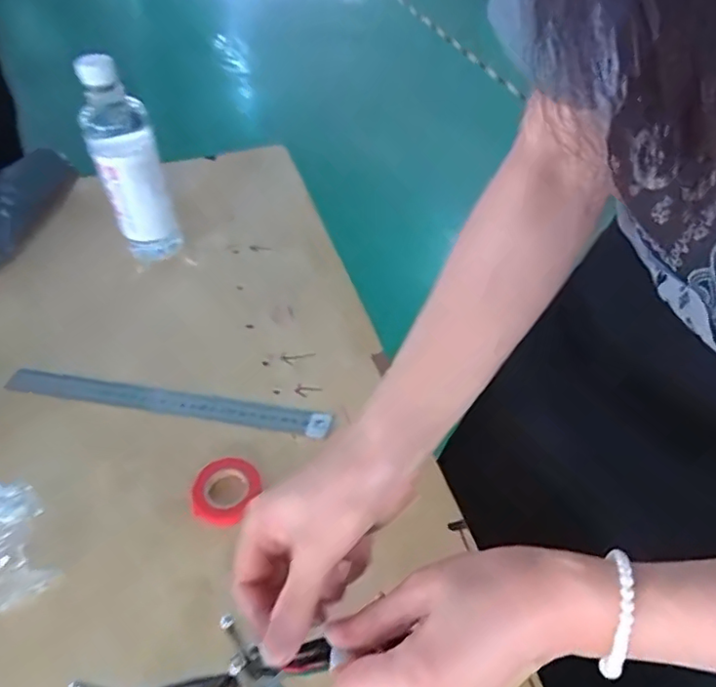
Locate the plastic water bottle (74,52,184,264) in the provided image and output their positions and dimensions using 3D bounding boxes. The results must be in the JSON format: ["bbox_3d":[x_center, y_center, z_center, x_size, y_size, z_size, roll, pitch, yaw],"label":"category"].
[{"bbox_3d":[-0.251,-0.194,0.626,0.068,0.220,0.071,-21,52,-16],"label":"plastic water bottle"}]

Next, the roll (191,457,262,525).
[{"bbox_3d":[-0.114,0.124,0.483,0.053,0.020,0.060,18,52,16],"label":"roll"}]

